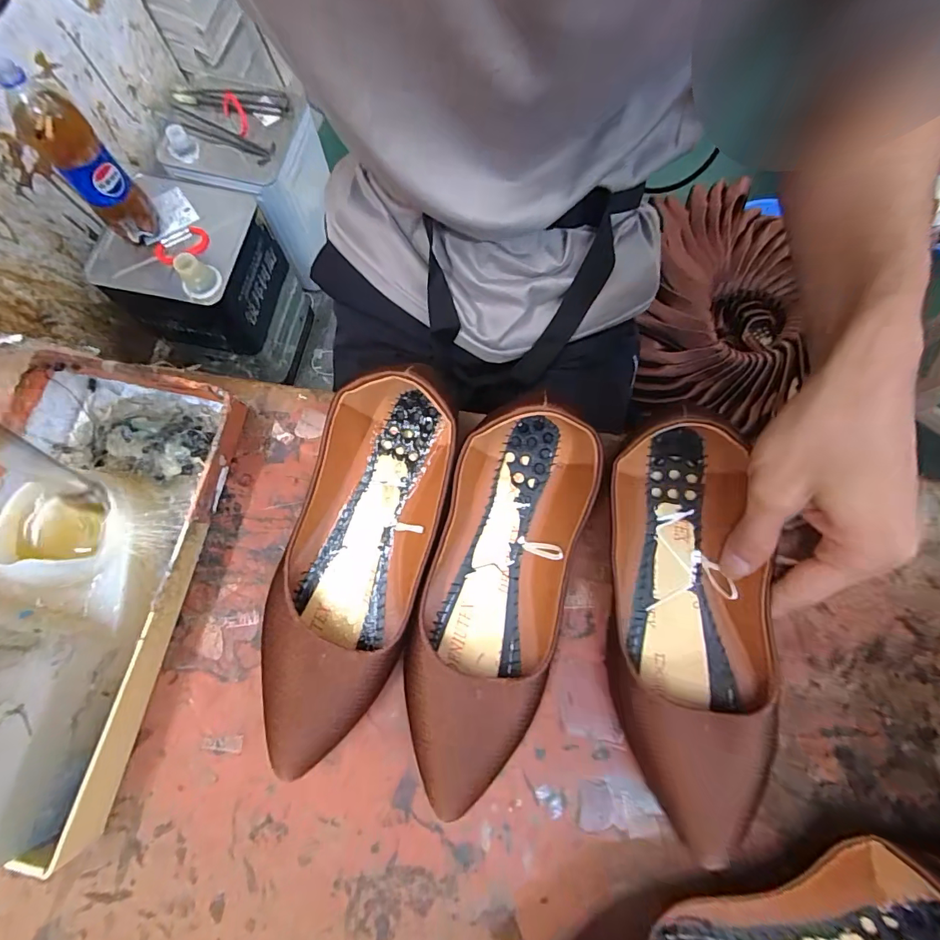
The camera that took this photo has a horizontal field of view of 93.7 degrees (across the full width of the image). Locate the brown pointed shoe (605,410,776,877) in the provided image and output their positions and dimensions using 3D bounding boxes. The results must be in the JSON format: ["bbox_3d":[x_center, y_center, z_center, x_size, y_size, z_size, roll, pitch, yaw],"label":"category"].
[{"bbox_3d":[0.130,0.081,0.259,0.081,0.063,0.242,1,78,-1],"label":"brown pointed shoe"}]

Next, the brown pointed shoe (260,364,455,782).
[{"bbox_3d":[-0.069,0.053,0.269,0.085,0.070,0.230,17,77,2],"label":"brown pointed shoe"}]

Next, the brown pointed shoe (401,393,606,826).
[{"bbox_3d":[0.015,0.073,0.265,0.083,0.071,0.230,15,77,2],"label":"brown pointed shoe"}]

